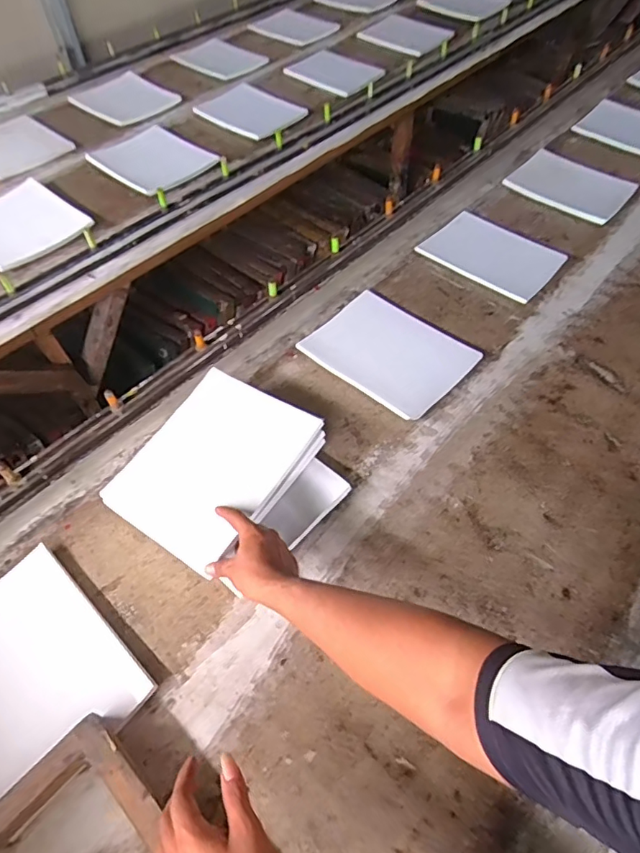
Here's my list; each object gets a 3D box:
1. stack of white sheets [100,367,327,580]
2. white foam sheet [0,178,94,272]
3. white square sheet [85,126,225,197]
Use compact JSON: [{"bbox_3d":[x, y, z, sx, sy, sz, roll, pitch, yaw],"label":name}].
[{"bbox_3d":[-0.157,0.058,0.772,0.225,0.028,0.273,32,72,13],"label":"stack of white sheets"},{"bbox_3d":[-0.661,-0.447,1.129,0.289,0.015,0.221,37,68,22],"label":"white foam sheet"},{"bbox_3d":[-0.420,-0.679,1.289,0.227,0.027,0.282,-40,68,-22],"label":"white square sheet"}]

